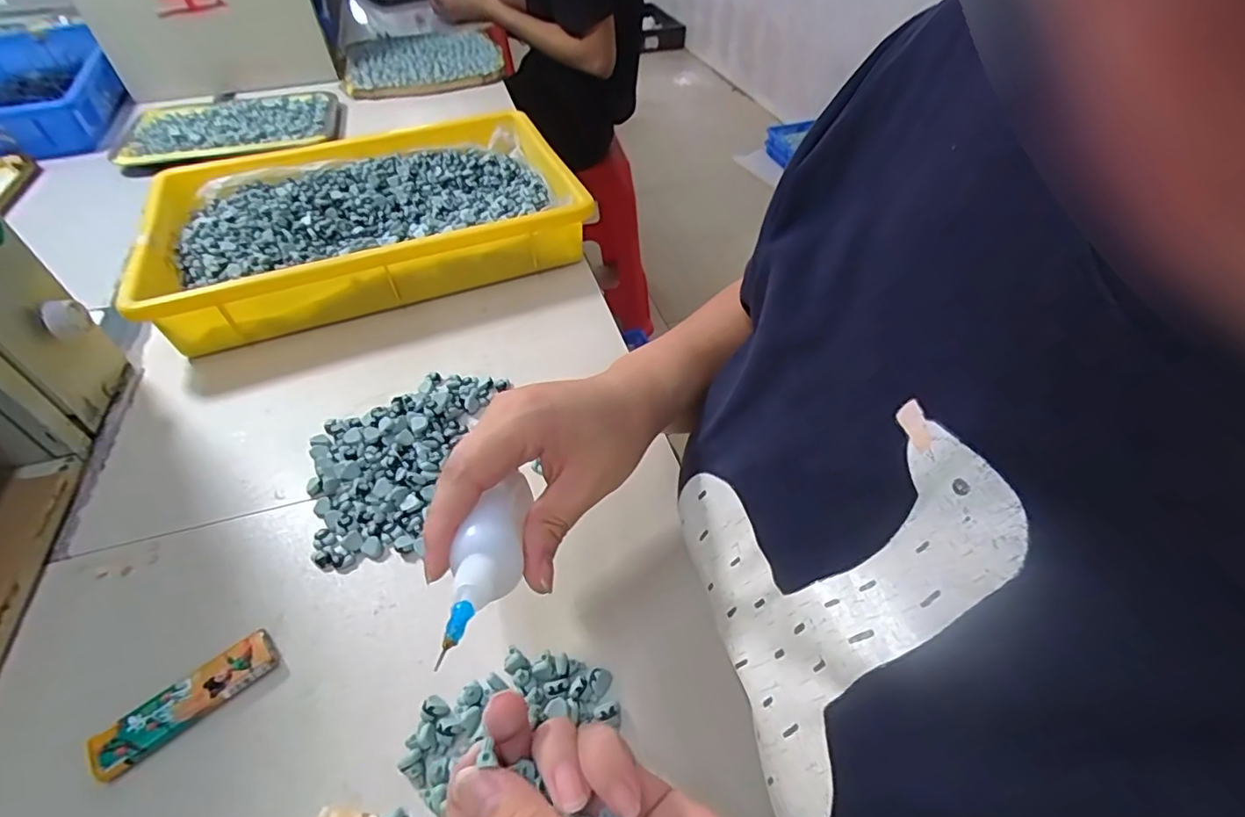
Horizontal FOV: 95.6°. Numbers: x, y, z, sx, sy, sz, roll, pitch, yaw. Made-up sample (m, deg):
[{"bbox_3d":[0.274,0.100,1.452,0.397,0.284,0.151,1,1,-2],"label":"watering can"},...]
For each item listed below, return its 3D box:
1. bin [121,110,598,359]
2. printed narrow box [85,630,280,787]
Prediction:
[{"bbox_3d":[-0.232,-0.184,0.541,0.350,0.064,0.246,-17,49,-14],"label":"bin"},{"bbox_3d":[-0.213,0.144,0.278,0.079,0.012,0.022,-33,54,-26],"label":"printed narrow box"}]

